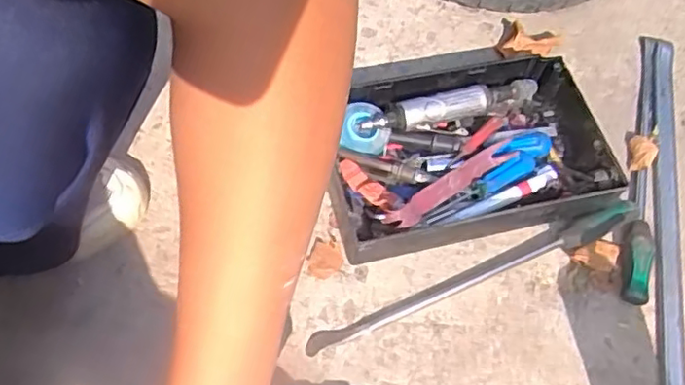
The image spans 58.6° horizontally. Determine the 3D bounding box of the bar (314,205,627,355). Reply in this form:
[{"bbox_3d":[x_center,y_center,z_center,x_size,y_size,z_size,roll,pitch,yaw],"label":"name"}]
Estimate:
[{"bbox_3d":[0.136,0.085,0.617,0.365,0.029,0.025,-21,66,-13],"label":"bar"}]

